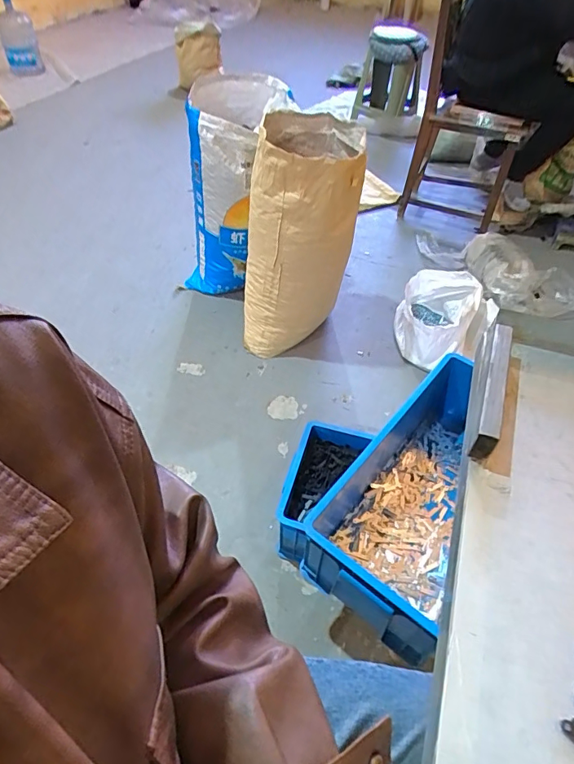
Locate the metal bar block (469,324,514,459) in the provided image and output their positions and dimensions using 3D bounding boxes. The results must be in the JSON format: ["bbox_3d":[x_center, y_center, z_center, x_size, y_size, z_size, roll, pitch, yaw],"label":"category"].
[{"bbox_3d":[0.216,0.005,0.493,0.021,0.047,0.165,18,49,14],"label":"metal bar block"}]

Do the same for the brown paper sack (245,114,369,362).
[{"bbox_3d":[0.042,-0.477,1.546,0.327,0.645,0.402,5,48,2],"label":"brown paper sack"}]

